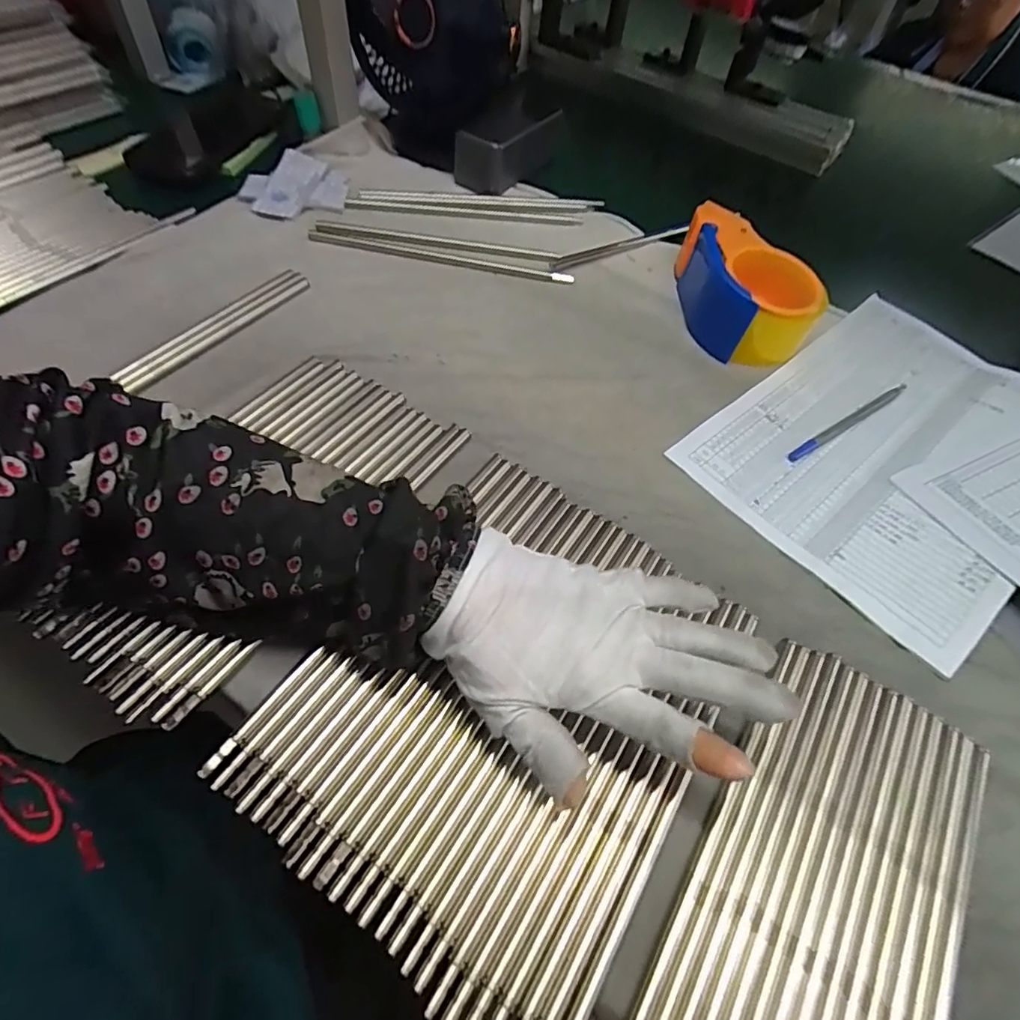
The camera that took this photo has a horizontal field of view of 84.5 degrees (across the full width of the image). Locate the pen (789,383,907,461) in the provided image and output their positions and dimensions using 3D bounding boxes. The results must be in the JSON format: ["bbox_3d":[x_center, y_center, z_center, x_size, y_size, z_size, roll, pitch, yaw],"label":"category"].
[{"bbox_3d":[0.258,-0.068,0.425,0.143,0.004,0.008,-27,62,-22],"label":"pen"}]

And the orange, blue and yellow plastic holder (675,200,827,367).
[{"bbox_3d":[0.196,-0.190,0.468,0.087,0.061,0.136,-2,56,-7],"label":"orange, blue and yellow plastic holder"}]

